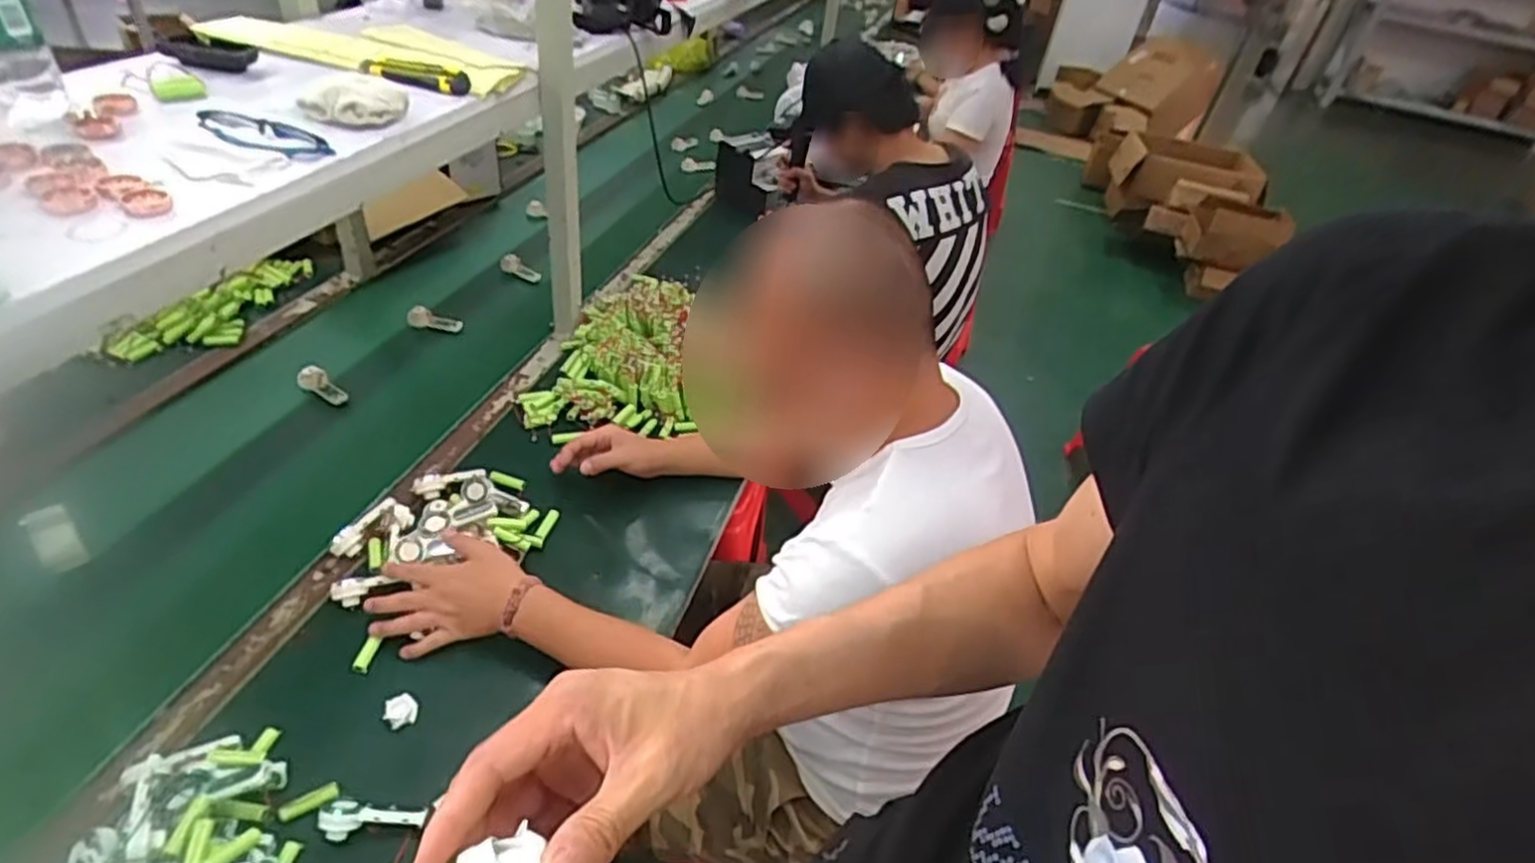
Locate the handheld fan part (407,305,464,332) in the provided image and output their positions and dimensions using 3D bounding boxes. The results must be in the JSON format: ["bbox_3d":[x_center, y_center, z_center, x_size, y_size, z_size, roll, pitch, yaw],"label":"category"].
[{"bbox_3d":[-0.598,-0.201,1.376,0.089,0.033,0.024,13,35,-28],"label":"handheld fan part"}]

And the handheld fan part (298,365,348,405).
[{"bbox_3d":[-0.701,-0.073,1.205,0.082,0.023,0.037,37,41,-7],"label":"handheld fan part"}]

